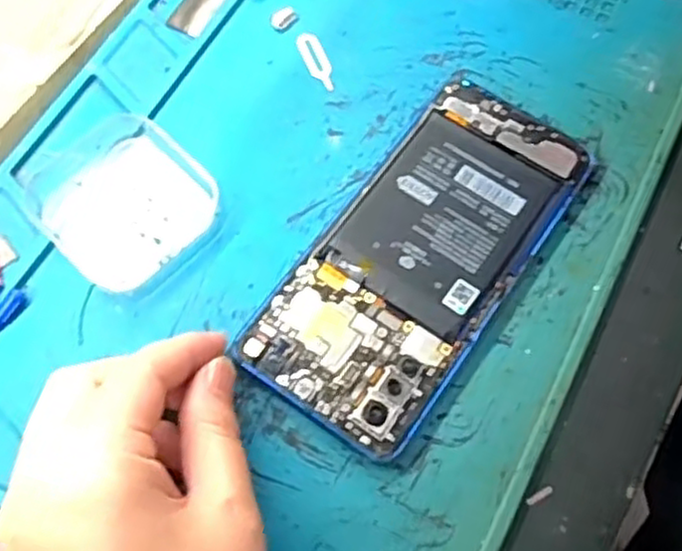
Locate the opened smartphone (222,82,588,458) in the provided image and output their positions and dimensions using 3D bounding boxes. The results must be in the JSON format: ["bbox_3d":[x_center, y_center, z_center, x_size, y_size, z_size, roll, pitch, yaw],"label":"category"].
[{"bbox_3d":[0.033,-0.009,0.294,0.071,0.009,0.156,34,71,12],"label":"opened smartphone"}]

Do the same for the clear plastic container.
[{"bbox_3d":[-0.090,-0.034,0.302,0.067,0.012,0.070,-41,74,-16],"label":"clear plastic container"}]

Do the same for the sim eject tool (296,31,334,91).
[{"bbox_3d":[-0.011,-0.098,0.334,0.010,0.004,0.033,-22,70,-10],"label":"sim eject tool"}]

